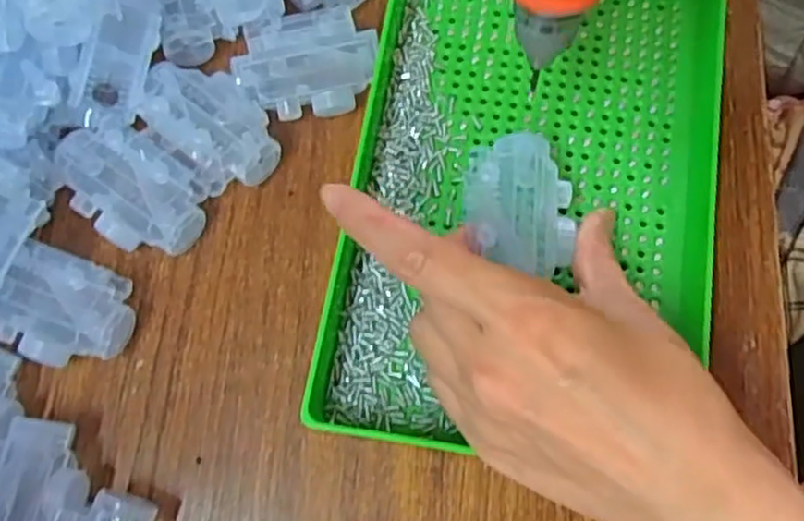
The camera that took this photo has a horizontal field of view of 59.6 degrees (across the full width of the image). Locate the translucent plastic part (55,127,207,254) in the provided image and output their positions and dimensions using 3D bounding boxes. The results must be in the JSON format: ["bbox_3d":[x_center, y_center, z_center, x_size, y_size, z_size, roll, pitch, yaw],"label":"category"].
[{"bbox_3d":[-0.123,-0.032,0.319,0.069,0.024,0.046,30,76,10],"label":"translucent plastic part"}]

